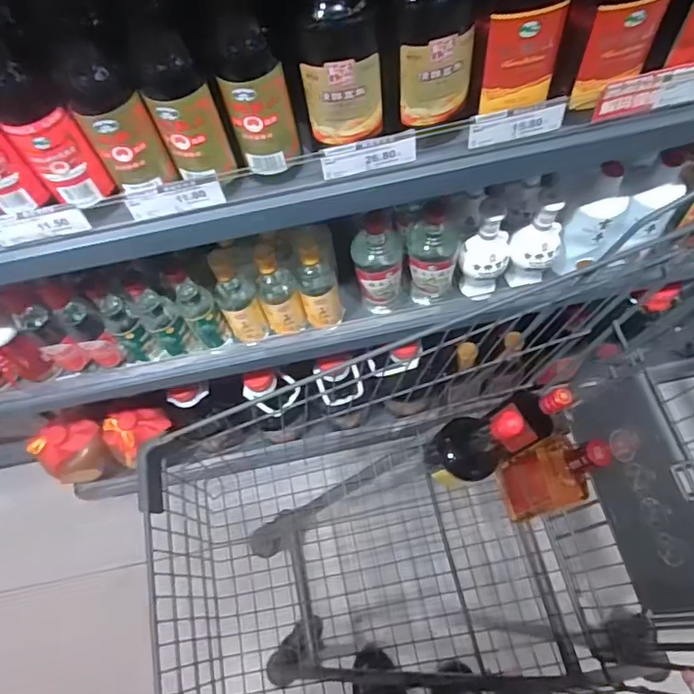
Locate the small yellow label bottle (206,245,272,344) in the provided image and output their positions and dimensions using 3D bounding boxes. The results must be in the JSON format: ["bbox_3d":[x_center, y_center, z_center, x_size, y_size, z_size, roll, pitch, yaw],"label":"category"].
[{"bbox_3d":[-0.164,-0.071,0.843,0.059,0.167,0.063,-23,66,-8],"label":"small yellow label bottle"}]

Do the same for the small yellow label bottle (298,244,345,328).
[{"bbox_3d":[-0.040,-0.090,0.849,0.063,0.158,0.058,-10,65,-1],"label":"small yellow label bottle"}]

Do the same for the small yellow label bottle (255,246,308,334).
[{"bbox_3d":[-0.101,-0.077,0.835,0.060,0.183,0.051,-17,65,-5],"label":"small yellow label bottle"}]

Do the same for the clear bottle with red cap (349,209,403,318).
[{"bbox_3d":[0.047,-0.117,0.836,0.076,0.182,0.070,-1,65,3],"label":"clear bottle with red cap"}]

